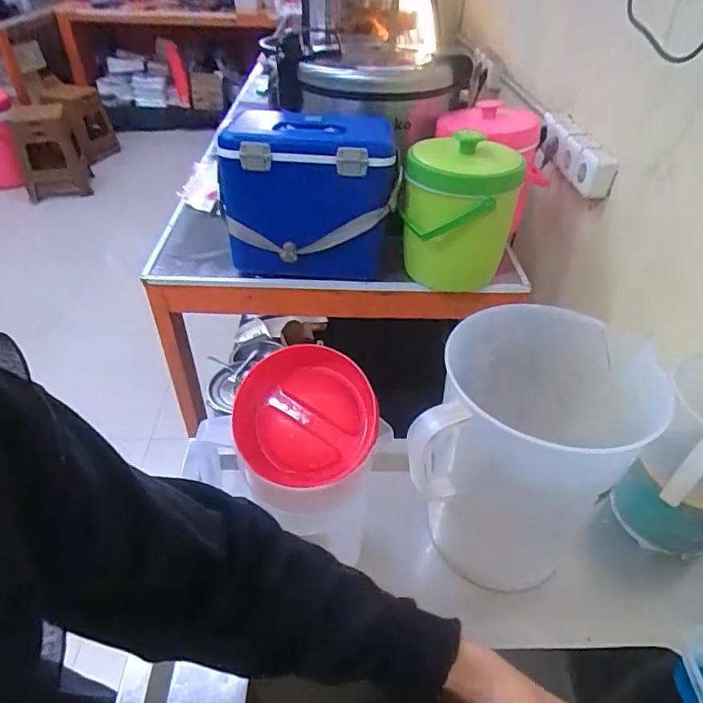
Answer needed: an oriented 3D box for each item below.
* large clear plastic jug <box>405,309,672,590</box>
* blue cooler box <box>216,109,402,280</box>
[{"bbox_3d":[0.178,0.120,0.562,0.206,0.272,0.218,25,46,25],"label":"large clear plastic jug"},{"bbox_3d":[-0.079,-0.313,1.051,0.332,0.287,0.237,7,41,7],"label":"blue cooler box"}]

